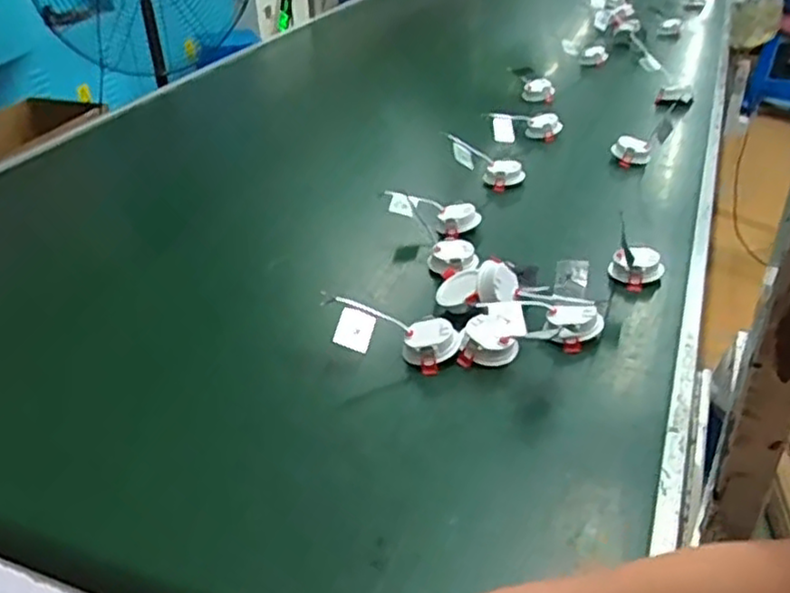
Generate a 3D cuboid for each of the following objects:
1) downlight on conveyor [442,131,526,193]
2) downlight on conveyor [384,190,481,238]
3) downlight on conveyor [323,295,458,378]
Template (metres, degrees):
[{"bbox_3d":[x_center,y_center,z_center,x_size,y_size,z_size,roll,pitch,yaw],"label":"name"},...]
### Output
[{"bbox_3d":[0.150,-0.235,1.237,0.157,0.057,0.046,27,38,-3],"label":"downlight on conveyor"},{"bbox_3d":[0.057,-0.132,1.110,0.154,0.051,0.065,16,36,1],"label":"downlight on conveyor"},{"bbox_3d":[-0.008,0.044,0.850,0.168,0.046,0.068,17,36,-1],"label":"downlight on conveyor"}]

